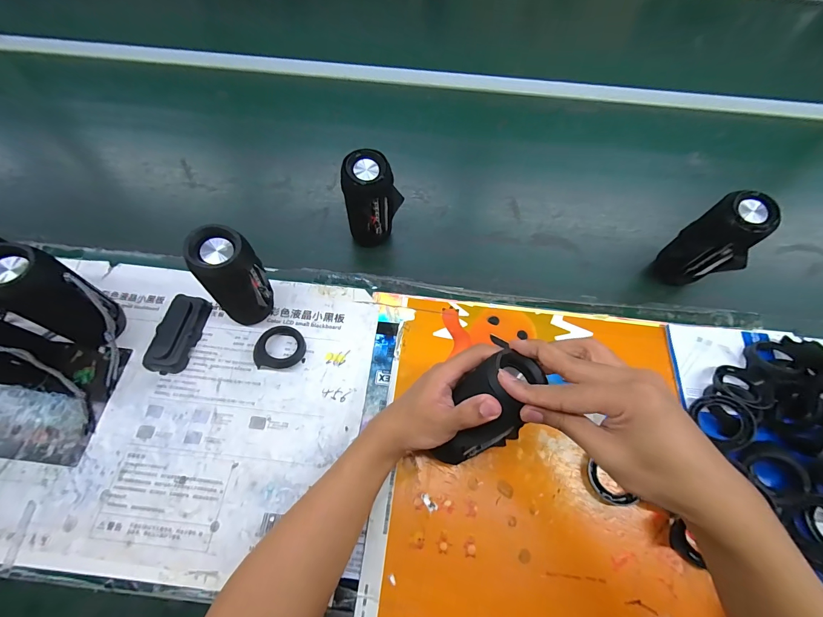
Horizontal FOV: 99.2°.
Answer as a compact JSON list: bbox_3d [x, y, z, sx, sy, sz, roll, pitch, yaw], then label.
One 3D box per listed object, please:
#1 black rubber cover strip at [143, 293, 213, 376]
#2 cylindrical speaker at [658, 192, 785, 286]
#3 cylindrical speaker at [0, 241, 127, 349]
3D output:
[{"bbox_3d":[-0.315,0.033,0.472,0.050,0.026,0.104,8,64,4],"label":"black rubber cover strip"},{"bbox_3d":[0.409,-0.083,0.485,0.063,0.158,0.054,13,65,6],"label":"cylindrical speaker"},{"bbox_3d":[-0.413,-0.008,0.414,0.071,0.153,0.066,21,66,10],"label":"cylindrical speaker"}]

